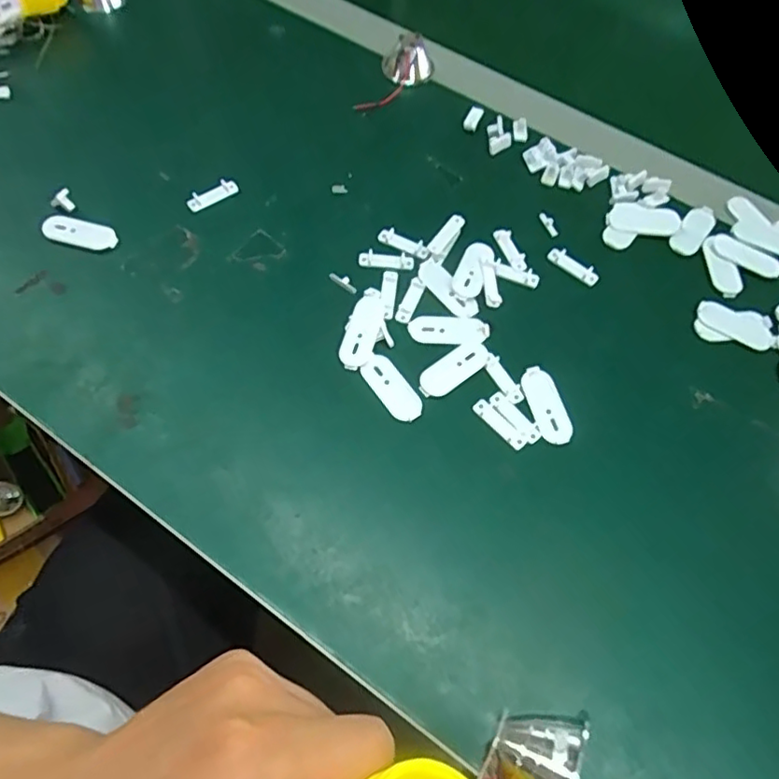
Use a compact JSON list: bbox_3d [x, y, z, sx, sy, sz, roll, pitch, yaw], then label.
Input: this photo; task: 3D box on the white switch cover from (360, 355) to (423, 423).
[{"bbox_3d":[0.001,-0.001,0.360,0.021,0.004,0.045,-31,68,-17],"label":"white switch cover"}]

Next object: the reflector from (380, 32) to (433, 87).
[{"bbox_3d":[0.016,-0.268,0.483,0.041,0.026,0.022,4,63,0],"label":"reflector"}]

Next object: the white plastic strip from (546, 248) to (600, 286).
[{"bbox_3d":[0.126,-0.084,0.405,0.037,0.004,0.012,34,66,14],"label":"white plastic strip"}]

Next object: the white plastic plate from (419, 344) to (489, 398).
[{"bbox_3d":[0.040,-0.013,0.367,0.050,0.004,0.020,-34,69,-18],"label":"white plastic plate"}]

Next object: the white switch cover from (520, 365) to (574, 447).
[{"bbox_3d":[0.095,0.009,0.359,0.022,0.004,0.050,-11,64,-8],"label":"white switch cover"}]

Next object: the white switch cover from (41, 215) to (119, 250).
[{"bbox_3d":[-0.205,-0.104,0.394,0.047,0.006,0.018,13,63,4],"label":"white switch cover"}]

